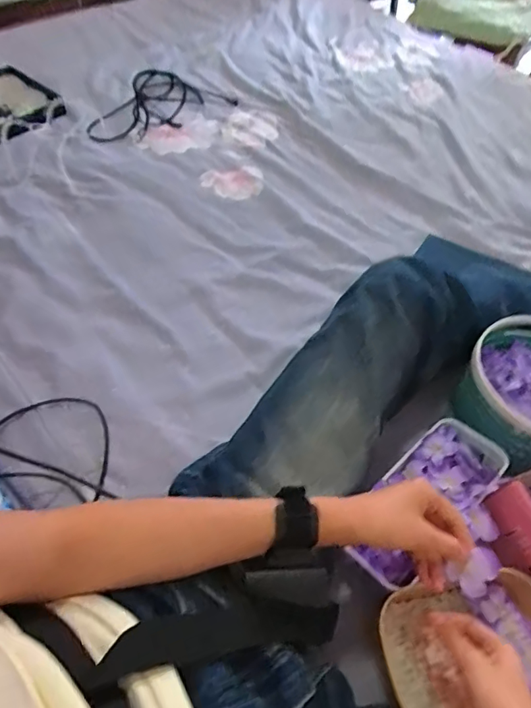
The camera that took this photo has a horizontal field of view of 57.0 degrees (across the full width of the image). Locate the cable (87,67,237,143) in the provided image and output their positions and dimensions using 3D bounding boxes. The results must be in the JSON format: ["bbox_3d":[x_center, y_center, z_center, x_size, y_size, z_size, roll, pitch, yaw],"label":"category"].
[{"bbox_3d":[-0.238,-0.550,1.043,0.310,0.050,0.179,-20,58,-16],"label":"cable"}]

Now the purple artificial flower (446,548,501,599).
[{"bbox_3d":[0.191,0.197,0.439,0.043,0.013,0.027,-45,58,4],"label":"purple artificial flower"}]

